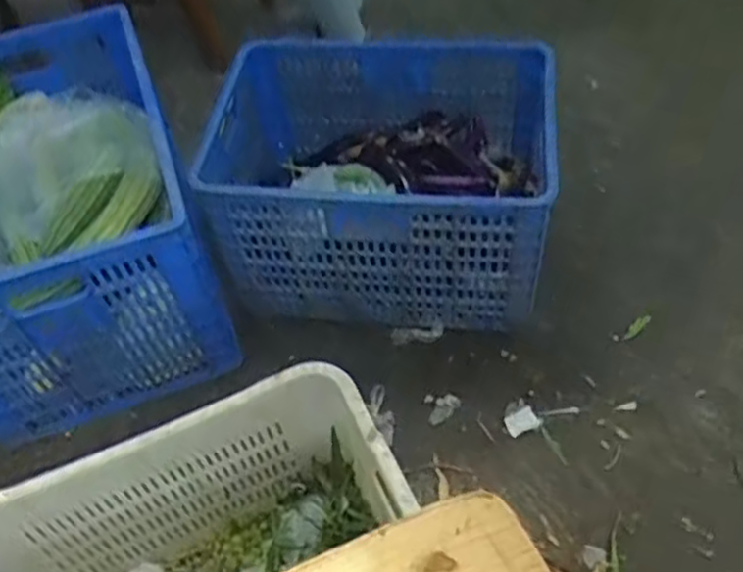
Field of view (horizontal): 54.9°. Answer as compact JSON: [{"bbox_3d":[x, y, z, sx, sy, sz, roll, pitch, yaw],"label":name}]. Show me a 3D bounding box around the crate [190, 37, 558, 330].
[{"bbox_3d":[0.024,-0.225,1.401,0.600,0.331,0.476,4,53,9],"label":"crate"}]

